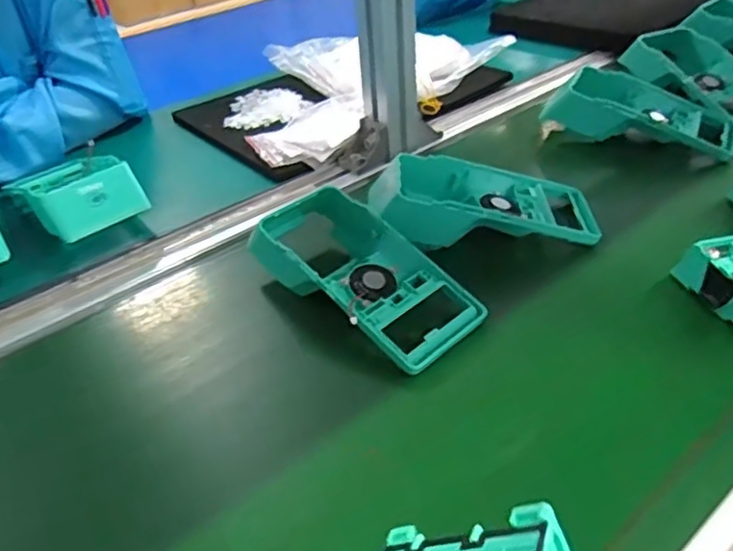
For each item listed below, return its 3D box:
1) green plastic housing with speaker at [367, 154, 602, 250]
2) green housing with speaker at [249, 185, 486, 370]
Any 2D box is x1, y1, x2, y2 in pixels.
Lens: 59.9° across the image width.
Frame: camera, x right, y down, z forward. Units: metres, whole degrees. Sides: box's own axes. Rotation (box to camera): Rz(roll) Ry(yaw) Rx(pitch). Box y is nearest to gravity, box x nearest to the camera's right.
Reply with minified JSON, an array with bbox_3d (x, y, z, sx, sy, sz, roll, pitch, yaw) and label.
[{"bbox_3d":[0.097,-0.058,0.544,0.185,0.067,0.100,-5,36,2],"label":"green plastic housing with speaker"},{"bbox_3d":[0.000,0.003,0.474,0.093,0.060,0.166,-33,44,-32],"label":"green housing with speaker"}]

